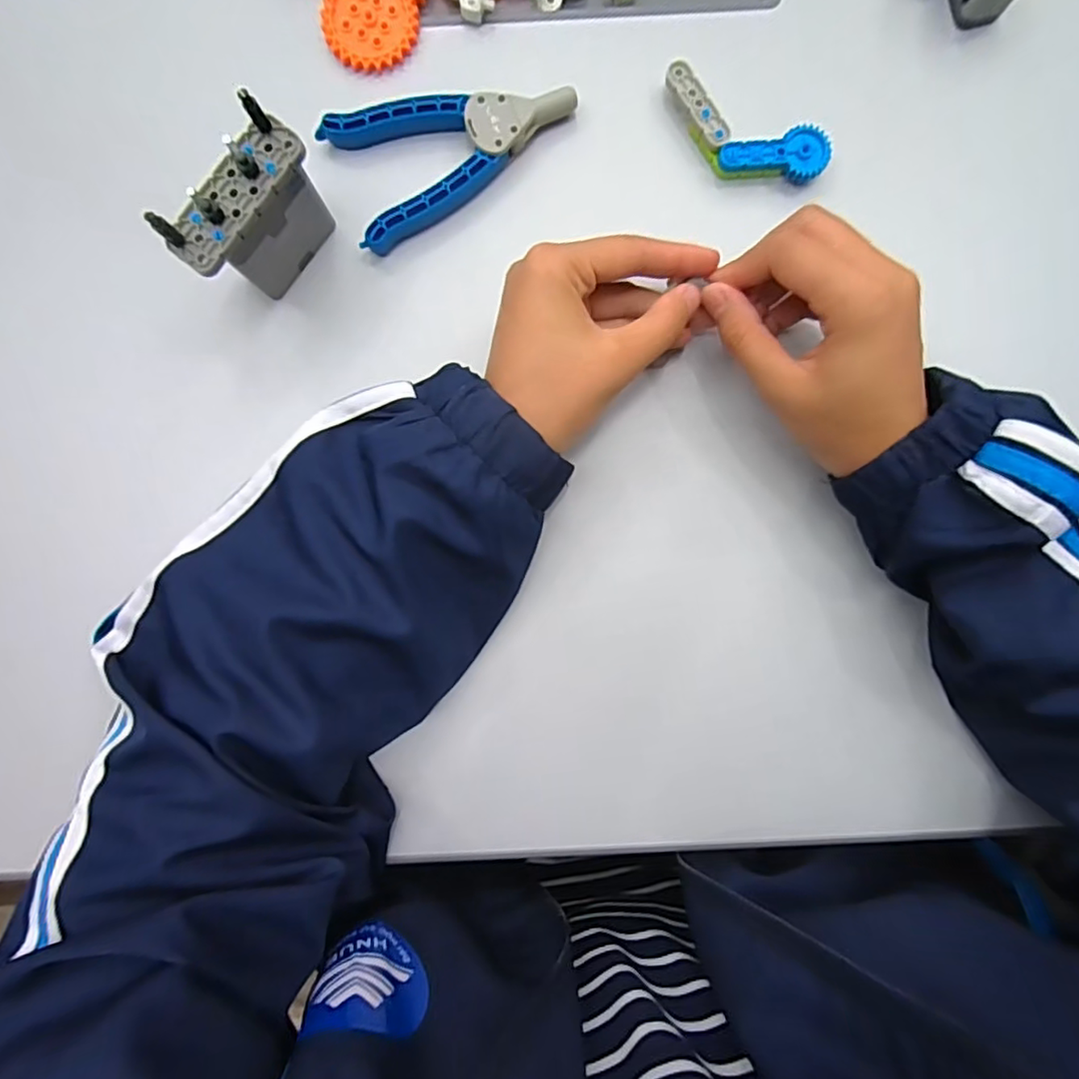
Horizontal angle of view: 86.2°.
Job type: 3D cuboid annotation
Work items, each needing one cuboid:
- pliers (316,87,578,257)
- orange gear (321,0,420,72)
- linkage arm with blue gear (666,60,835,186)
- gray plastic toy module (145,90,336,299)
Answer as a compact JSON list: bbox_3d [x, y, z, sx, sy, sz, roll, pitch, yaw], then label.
[{"bbox_3d":[-0.043,-0.207,0.303,0.125,0.017,0.067,-24,89,1],"label":"pliers"},{"bbox_3d":[-0.090,-0.273,0.304,0.048,0.005,0.045,0,90,1],"label":"orange gear"},{"bbox_3d":[0.105,-0.211,0.305,0.092,0.015,0.035,25,90,1],"label":"linkage arm with blue gear"},{"bbox_3d":[-0.133,-0.152,0.276,0.023,0.069,0.072,33,90,1],"label":"gray plastic toy module"}]

